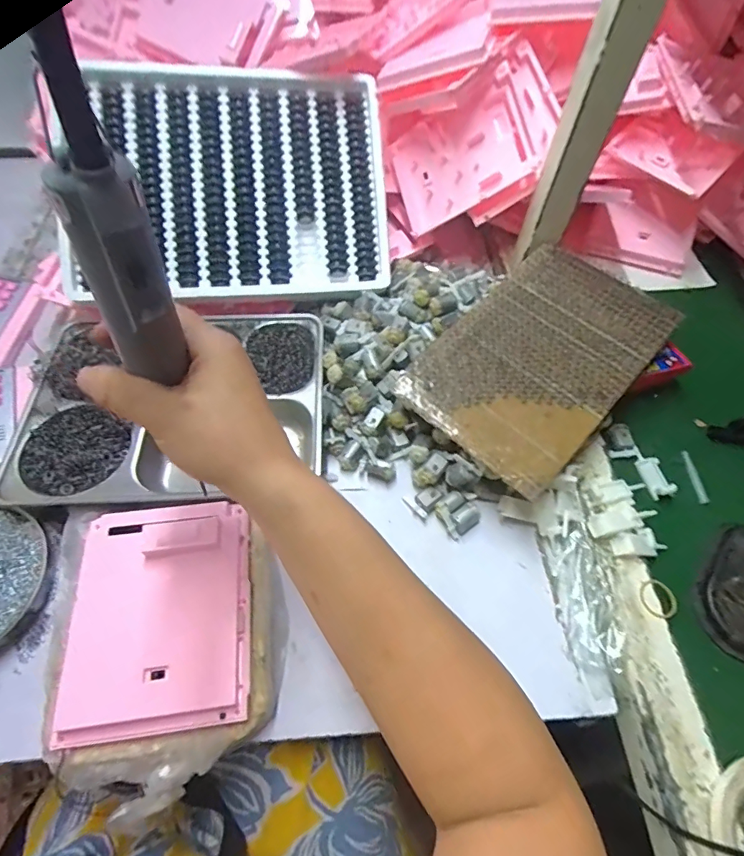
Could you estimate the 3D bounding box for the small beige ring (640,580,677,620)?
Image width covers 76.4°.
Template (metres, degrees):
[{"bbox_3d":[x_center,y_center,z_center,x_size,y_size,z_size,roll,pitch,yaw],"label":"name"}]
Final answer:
[{"bbox_3d":[0.240,0.143,0.397,0.028,0.004,0.031,3,60,0],"label":"small beige ring"}]

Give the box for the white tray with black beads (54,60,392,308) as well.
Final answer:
[{"bbox_3d":[-0.164,-0.269,0.519,0.351,0.030,0.261,-6,89,-7],"label":"white tray with black beads"}]

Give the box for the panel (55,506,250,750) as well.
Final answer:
[{"bbox_3d":[-0.160,0.134,0.349,0.127,0.022,0.156,-6,60,-5],"label":"panel"}]

